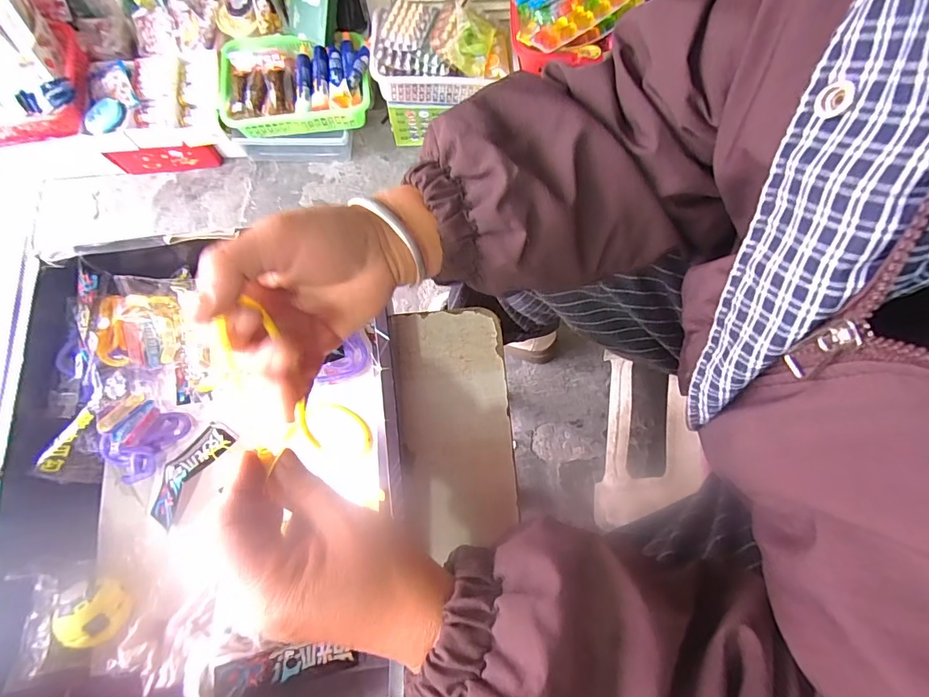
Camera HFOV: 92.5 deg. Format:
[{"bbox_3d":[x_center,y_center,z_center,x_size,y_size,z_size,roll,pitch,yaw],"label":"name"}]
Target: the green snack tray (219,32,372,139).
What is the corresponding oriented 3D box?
[{"bbox_3d":[-0.324,-0.520,0.868,0.282,0.068,0.182,-9,74,-2],"label":"green snack tray"}]

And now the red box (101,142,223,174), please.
[{"bbox_3d":[-0.610,-0.387,0.902,0.199,0.098,0.019,-10,84,-6],"label":"red box"}]

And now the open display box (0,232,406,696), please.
[{"bbox_3d":[-0.196,0.082,0.341,0.279,0.067,0.353,-10,74,-2],"label":"open display box"}]

